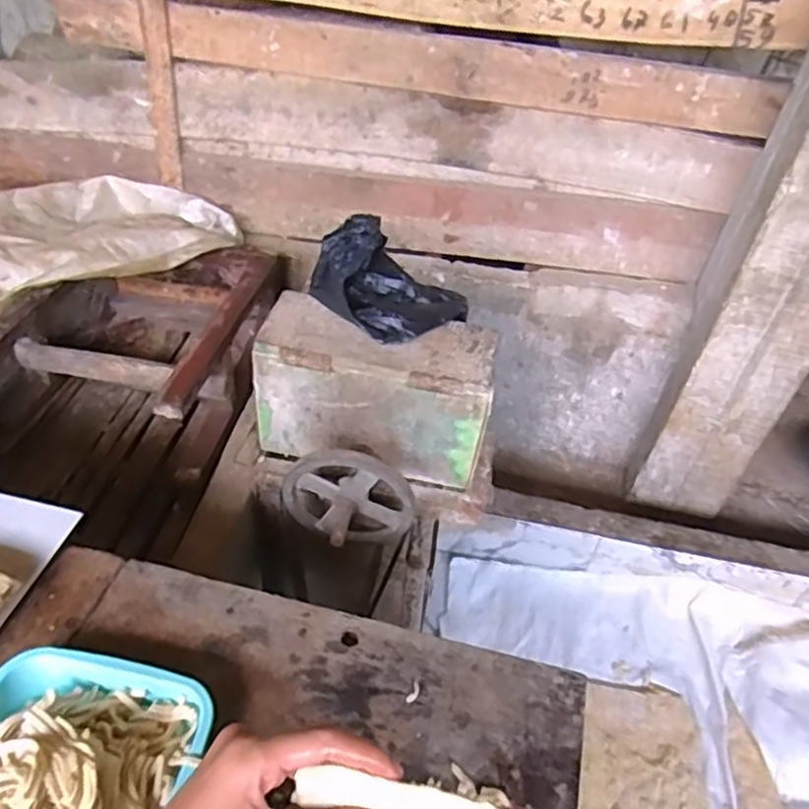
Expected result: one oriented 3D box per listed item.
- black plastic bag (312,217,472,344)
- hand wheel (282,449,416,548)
[{"bbox_3d":[-0.029,-0.192,1.058,0.221,0.085,0.178,34,51,25],"label":"black plastic bag"},{"bbox_3d":[-0.087,0.159,1.025,0.196,0.176,0.097,20,38,-2],"label":"hand wheel"}]

